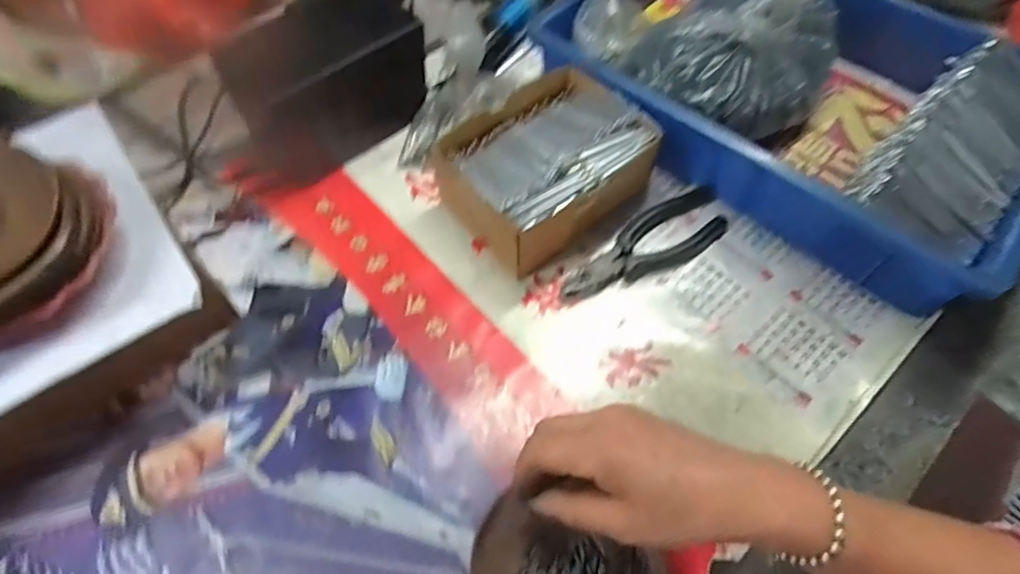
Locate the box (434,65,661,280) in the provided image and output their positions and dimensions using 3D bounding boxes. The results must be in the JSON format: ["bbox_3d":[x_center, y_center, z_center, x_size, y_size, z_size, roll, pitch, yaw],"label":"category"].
[{"bbox_3d":[0.029,-0.100,0.487,0.165,0.077,0.131,-36,66,-19],"label":"box"}]

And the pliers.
[{"bbox_3d":[0.121,-0.036,0.482,0.180,0.017,0.056,-31,64,-17],"label":"pliers"}]

